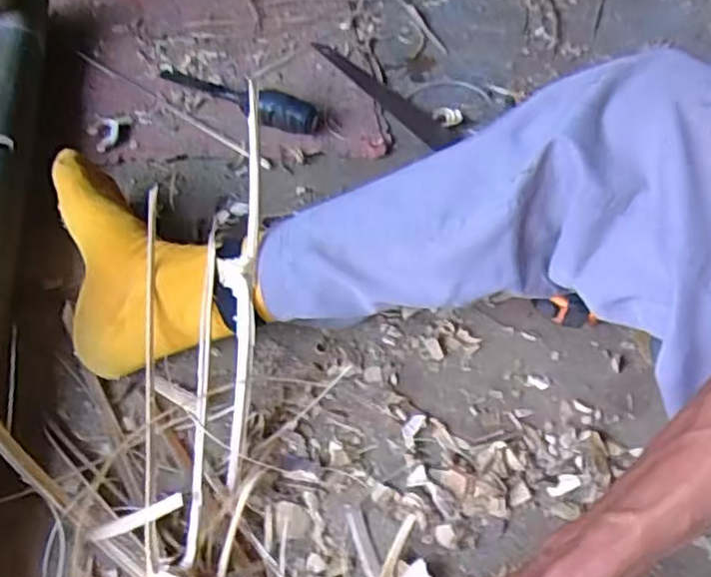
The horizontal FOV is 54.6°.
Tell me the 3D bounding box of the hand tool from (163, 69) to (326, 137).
[{"bbox_3d":[-0.133,-0.220,0.770,0.206,0.038,0.034,25,53,14],"label":"hand tool"}]

